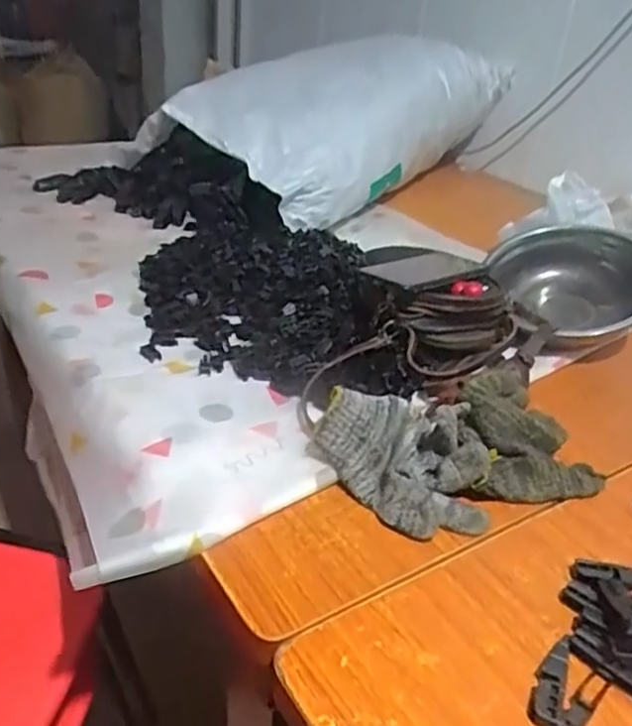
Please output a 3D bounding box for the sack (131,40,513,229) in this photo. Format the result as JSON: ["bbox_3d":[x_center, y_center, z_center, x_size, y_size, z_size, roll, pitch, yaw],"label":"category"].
[{"bbox_3d":[0.047,-0.457,1.234,0.339,0.215,0.663,24,38,27],"label":"sack"}]

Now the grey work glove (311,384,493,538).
[{"bbox_3d":[0.069,0.080,0.566,0.147,0.050,0.121,7,33,5],"label":"grey work glove"}]

